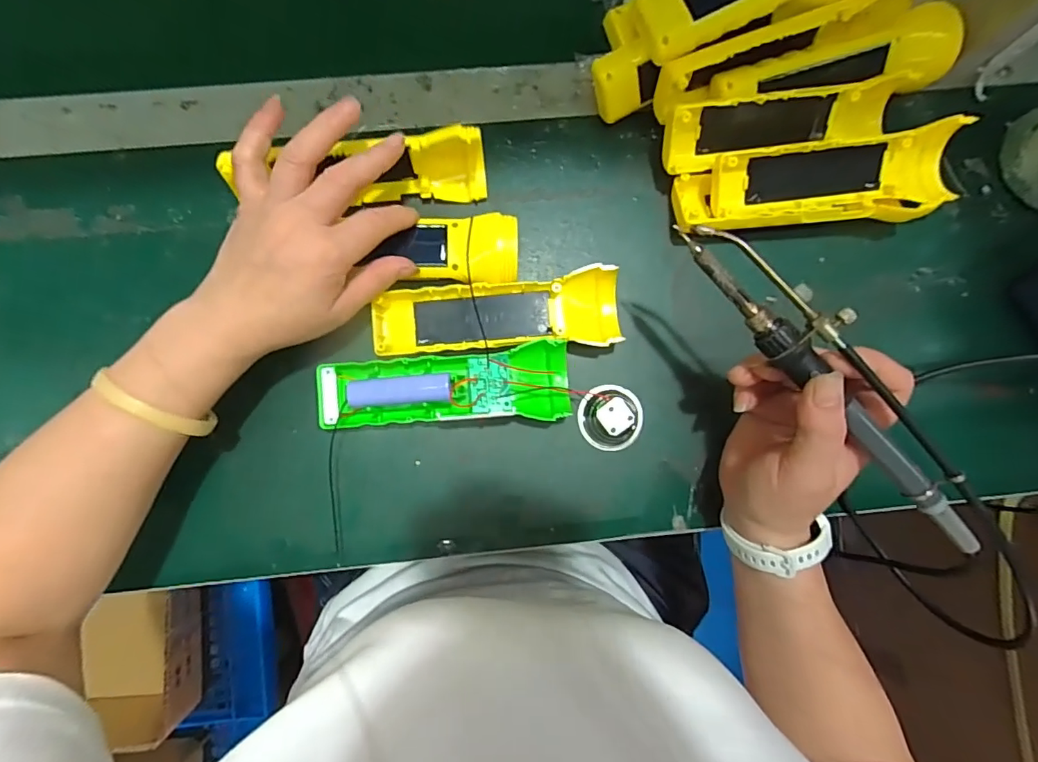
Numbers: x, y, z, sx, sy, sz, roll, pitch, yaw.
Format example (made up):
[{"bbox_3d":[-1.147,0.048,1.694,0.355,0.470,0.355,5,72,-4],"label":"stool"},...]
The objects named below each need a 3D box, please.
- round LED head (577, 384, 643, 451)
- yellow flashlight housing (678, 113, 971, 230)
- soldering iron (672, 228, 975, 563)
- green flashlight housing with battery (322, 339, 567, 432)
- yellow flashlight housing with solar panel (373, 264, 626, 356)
[{"bbox_3d":[0.064,0.025,0.336,0.043,0.024,0.044,0,87,-1],"label":"round LED head"},{"bbox_3d":[0.204,-0.129,0.344,0.194,0.038,0.056,-8,87,-2],"label":"yellow flashlight housing"},{"bbox_3d":[0.161,-0.002,0.252,0.033,0.020,0.206,-42,89,-3],"label":"soldering iron"},{"bbox_3d":[-0.048,0.005,0.332,0.163,0.027,0.047,-4,87,-2],"label":"green flashlight housing with battery"},{"bbox_3d":[-0.014,-0.045,0.338,0.162,0.026,0.050,-2,87,-2],"label":"yellow flashlight housing with solar panel"}]

